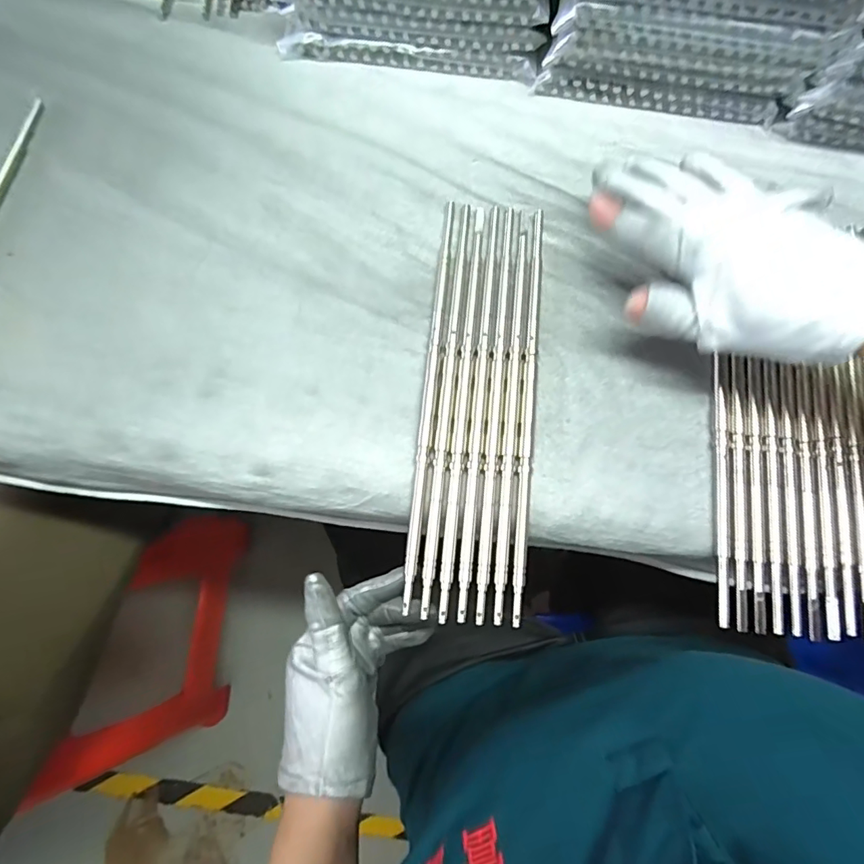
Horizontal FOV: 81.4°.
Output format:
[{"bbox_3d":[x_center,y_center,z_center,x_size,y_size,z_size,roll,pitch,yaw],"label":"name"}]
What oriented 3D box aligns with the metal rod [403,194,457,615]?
[{"bbox_3d":[0.000,-0.029,0.308,0.007,0.004,0.254,6,75,0],"label":"metal rod"}]

